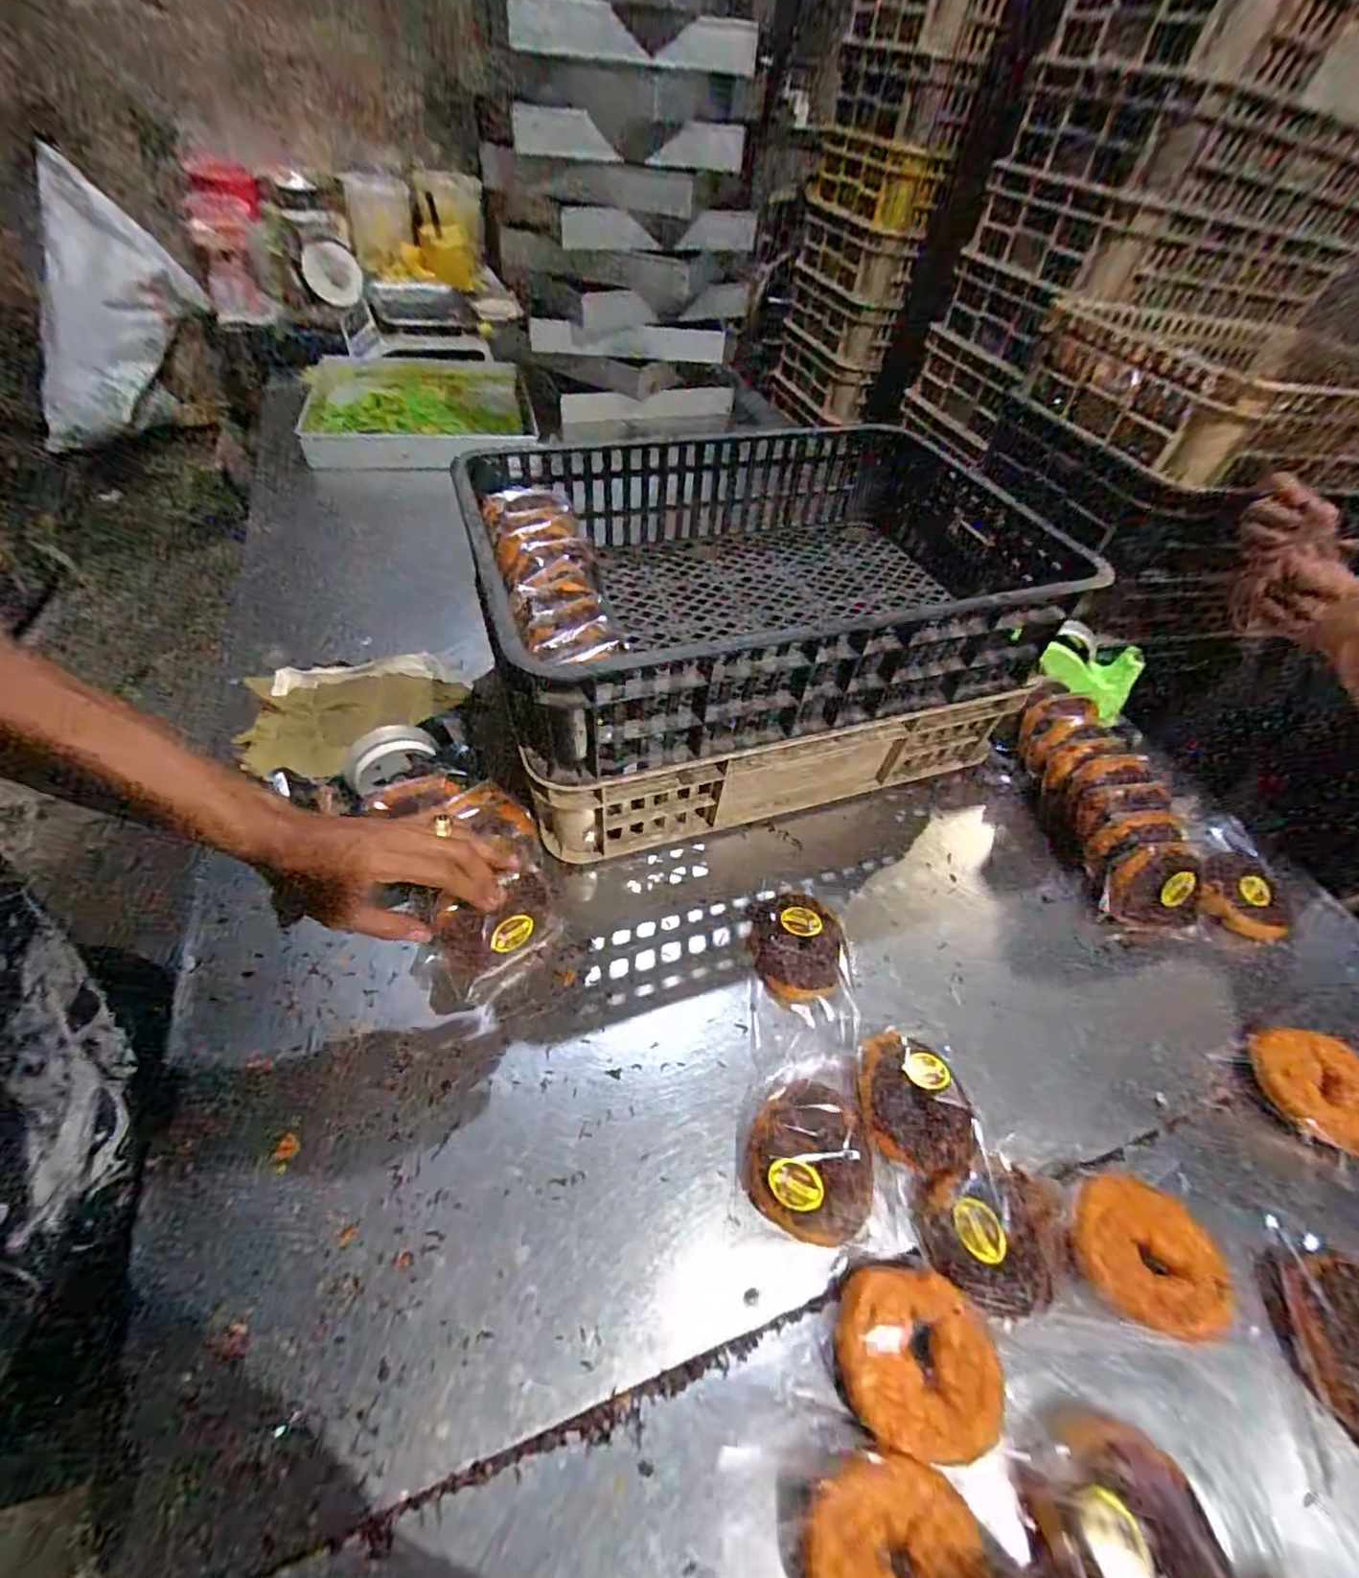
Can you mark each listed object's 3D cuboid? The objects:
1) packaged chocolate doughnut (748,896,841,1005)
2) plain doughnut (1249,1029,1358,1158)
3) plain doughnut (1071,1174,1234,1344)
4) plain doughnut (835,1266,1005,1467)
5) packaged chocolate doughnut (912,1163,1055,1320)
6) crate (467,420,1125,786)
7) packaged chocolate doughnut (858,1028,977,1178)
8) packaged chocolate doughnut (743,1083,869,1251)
[{"bbox_3d":[0.113,0.156,0.599,0.083,0.034,0.103,15,50,4],"label":"packaged chocolate doughnut"},{"bbox_3d":[0.580,0.271,0.550,0.087,0.041,0.106,5,50,-4],"label":"plain doughnut"},{"bbox_3d":[0.353,0.353,0.461,0.111,0.028,0.097,23,52,15],"label":"plain doughnut"},{"bbox_3d":[0.159,0.385,0.412,0.099,0.031,0.092,2,50,-2],"label":"plain doughnut"},{"bbox_3d":[0.226,0.335,0.455,0.086,0.033,0.090,2,50,-2],"label":"packaged chocolate doughnut"},{"bbox_3d":[0.131,-0.259,0.714,0.701,0.139,0.427,-13,53,-18],"label":"crate"},{"bbox_3d":[0.195,0.262,0.511,0.085,0.038,0.105,8,50,-2],"label":"packaged chocolate doughnut"},{"bbox_3d":[0.103,0.289,0.480,0.089,0.038,0.106,16,50,5],"label":"packaged chocolate doughnut"}]

